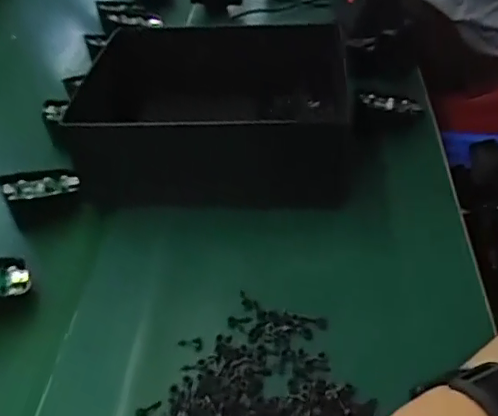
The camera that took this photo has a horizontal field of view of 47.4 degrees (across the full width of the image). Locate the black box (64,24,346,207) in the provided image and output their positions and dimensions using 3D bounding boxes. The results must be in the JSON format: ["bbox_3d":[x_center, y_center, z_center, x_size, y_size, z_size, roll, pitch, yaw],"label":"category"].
[{"bbox_3d":[-0.027,-0.087,0.528,0.229,0.105,0.167,2,40,9],"label":"black box"}]

